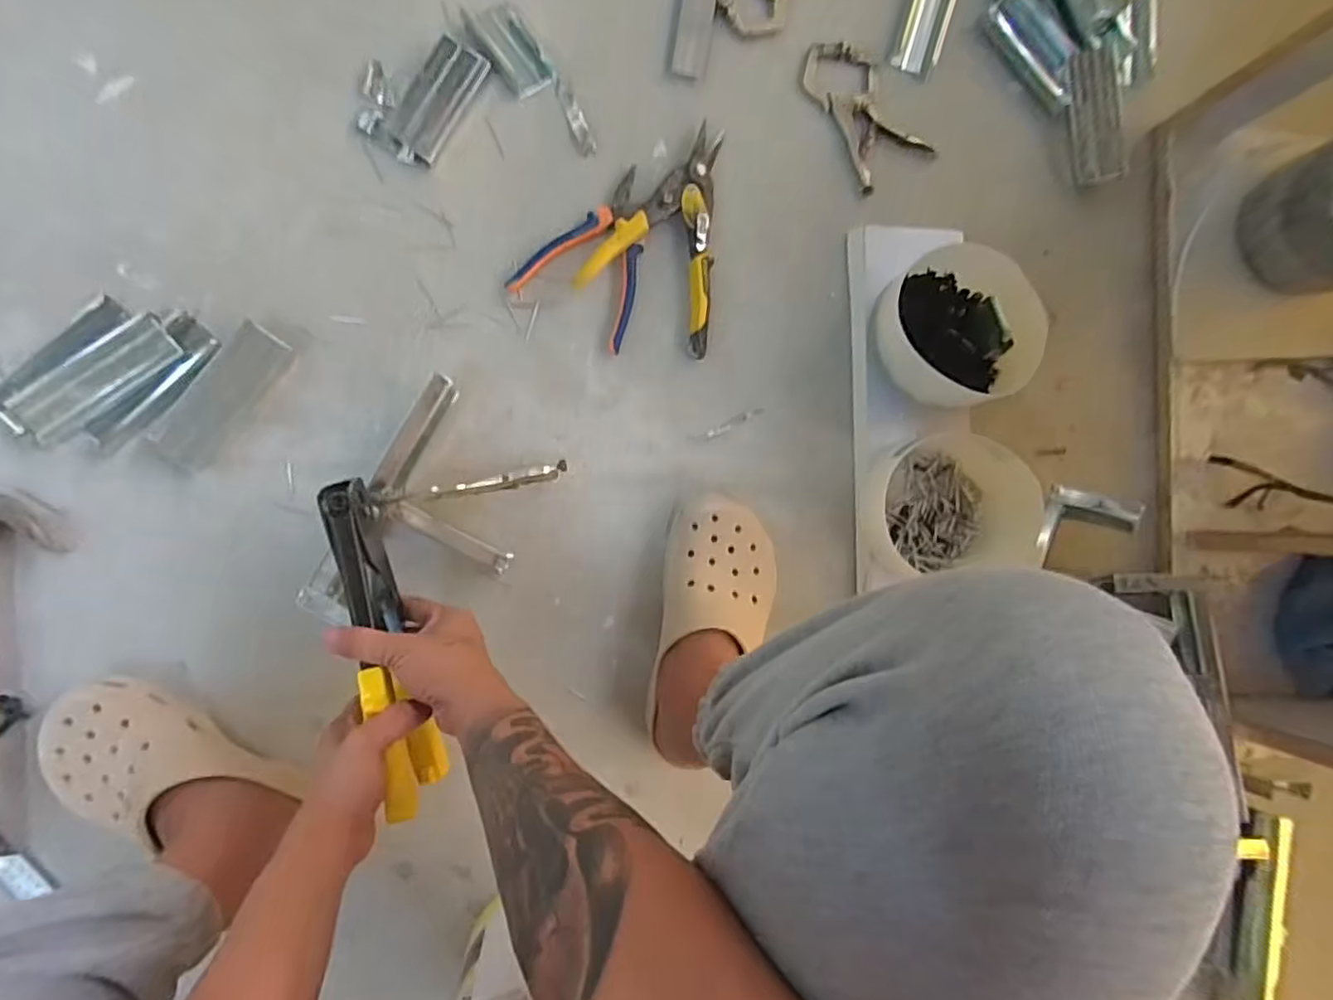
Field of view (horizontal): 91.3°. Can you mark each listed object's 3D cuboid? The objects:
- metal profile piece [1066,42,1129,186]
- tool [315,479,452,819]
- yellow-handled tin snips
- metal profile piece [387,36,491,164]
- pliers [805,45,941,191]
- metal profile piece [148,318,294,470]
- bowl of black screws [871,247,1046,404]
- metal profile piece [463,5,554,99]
[{"bbox_3d":[0.490,-0.439,0.743,0.060,0.019,0.149,-9,90,-8],"label":"metal profile piece"},{"bbox_3d":[-0.218,0.105,0.498,0.030,0.078,0.246,-16,85,-8],"label":"tool"},{"bbox_3d":[-0.014,-0.271,0.654,0.133,0.025,0.232,6,88,-8],"label":"yellow-handled tin snips"},{"bbox_3d":[-0.226,-0.390,0.638,0.050,0.008,0.125,30,85,-6],"label":"metal profile piece"},{"bbox_3d":[0.210,-0.424,0.707,0.097,0.014,0.161,-36,94,-7],"label":"pliers"},{"bbox_3d":[-0.407,-0.096,0.599,0.050,0.015,0.140,38,84,-5],"label":"metal profile piece"},{"bbox_3d":[0.287,-0.172,0.666,0.138,0.098,0.159,-13,91,-8],"label":"bowl of black screws"},{"bbox_3d":[-0.155,-0.455,0.654,0.053,0.011,0.092,-39,94,-7],"label":"metal profile piece"}]

